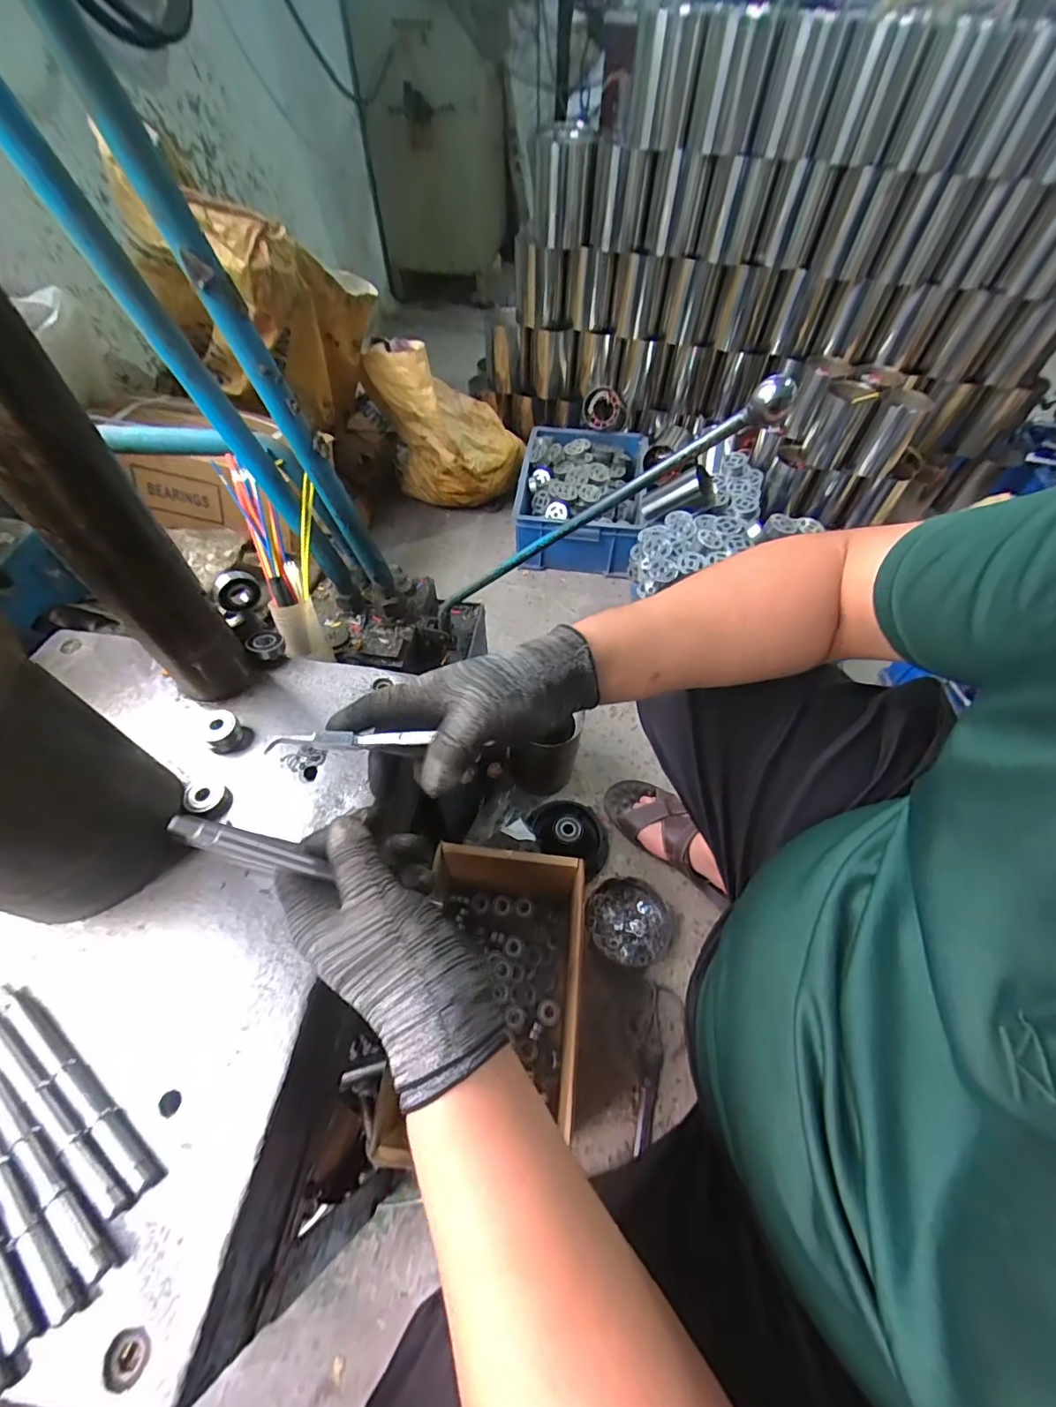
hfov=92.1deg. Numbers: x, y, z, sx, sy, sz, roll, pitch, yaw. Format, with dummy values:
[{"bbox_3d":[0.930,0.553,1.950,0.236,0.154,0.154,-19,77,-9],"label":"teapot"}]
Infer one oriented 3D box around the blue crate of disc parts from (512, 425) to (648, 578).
[{"bbox_3d":[0.134,-0.531,1.284,0.301,0.155,0.440,7,56,4],"label":"blue crate of disc parts"}]

